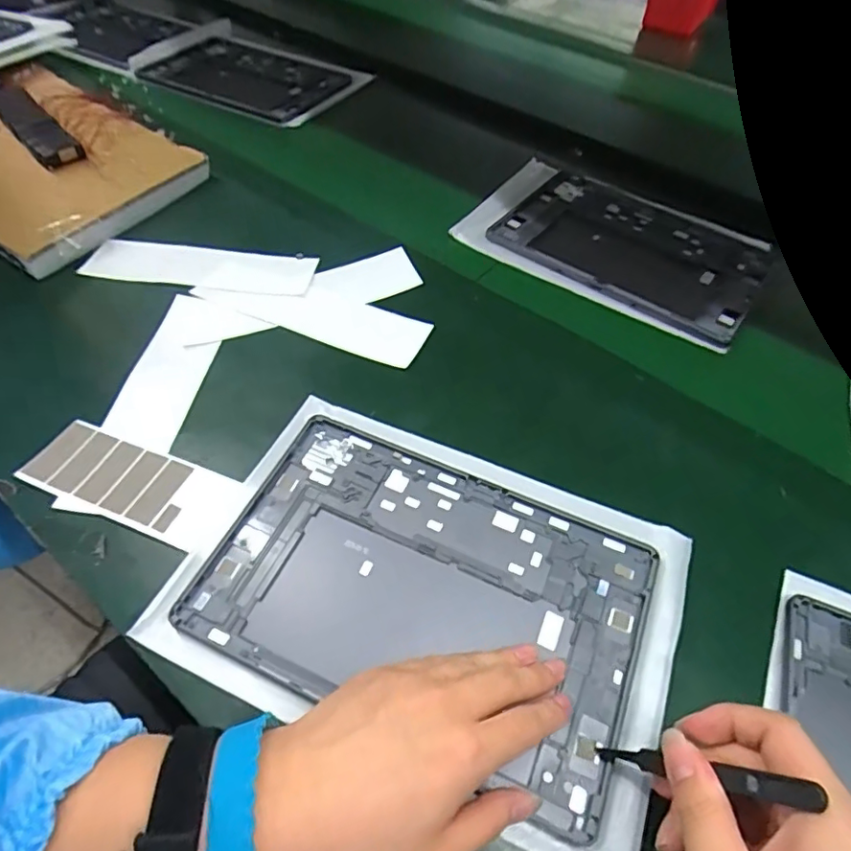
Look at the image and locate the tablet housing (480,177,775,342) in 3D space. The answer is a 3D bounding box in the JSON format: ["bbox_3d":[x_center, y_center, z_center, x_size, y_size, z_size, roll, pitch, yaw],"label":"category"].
[{"bbox_3d":[0.210,-0.184,0.559,0.243,0.014,0.182,29,57,19],"label":"tablet housing"}]

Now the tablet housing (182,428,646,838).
[{"bbox_3d":[0.000,0.097,0.339,0.254,0.010,0.168,21,55,14],"label":"tablet housing"}]

